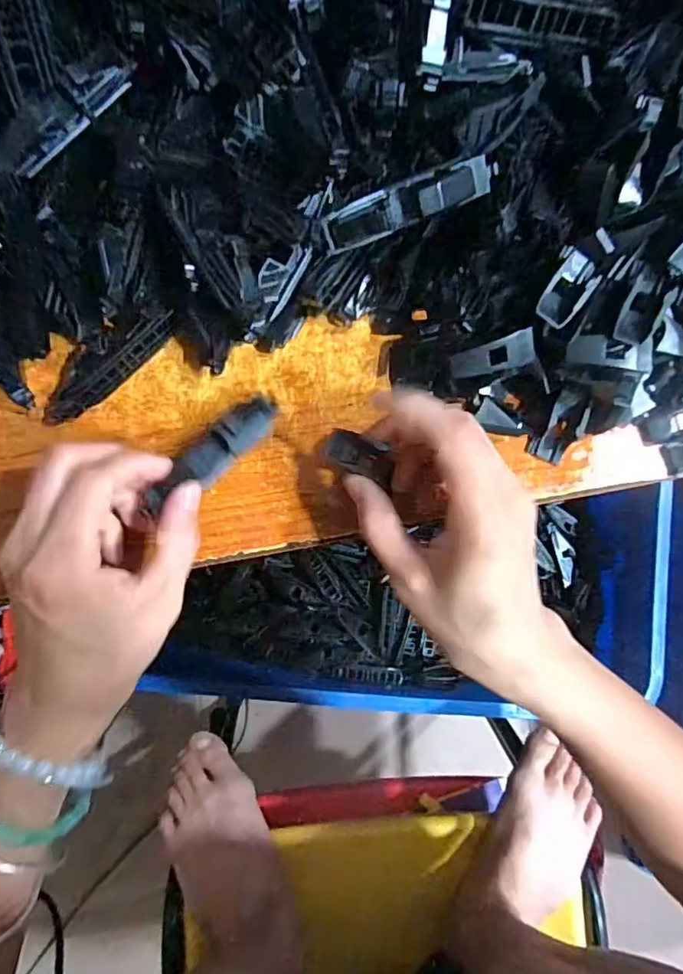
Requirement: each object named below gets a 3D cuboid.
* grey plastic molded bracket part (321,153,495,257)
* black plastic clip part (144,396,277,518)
[{"bbox_3d":[0.028,-0.123,0.243,0.073,0.010,0.019,-19,95,7],"label":"grey plastic molded bracket part"},{"bbox_3d":[-0.062,-0.016,0.268,0.076,0.017,0.019,-42,97,-10],"label":"black plastic clip part"}]

